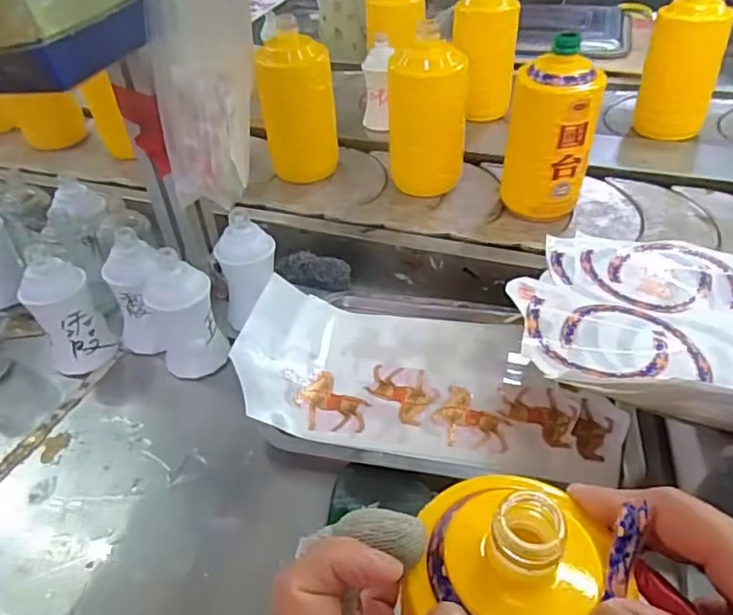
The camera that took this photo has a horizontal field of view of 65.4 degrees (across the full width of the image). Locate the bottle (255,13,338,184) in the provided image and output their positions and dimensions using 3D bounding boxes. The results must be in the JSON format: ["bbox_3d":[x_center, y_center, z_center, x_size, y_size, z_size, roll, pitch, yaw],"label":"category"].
[{"bbox_3d":[-0.083,-0.254,0.711,0.083,0.170,0.080,-7,42,-4],"label":"bottle"}]

